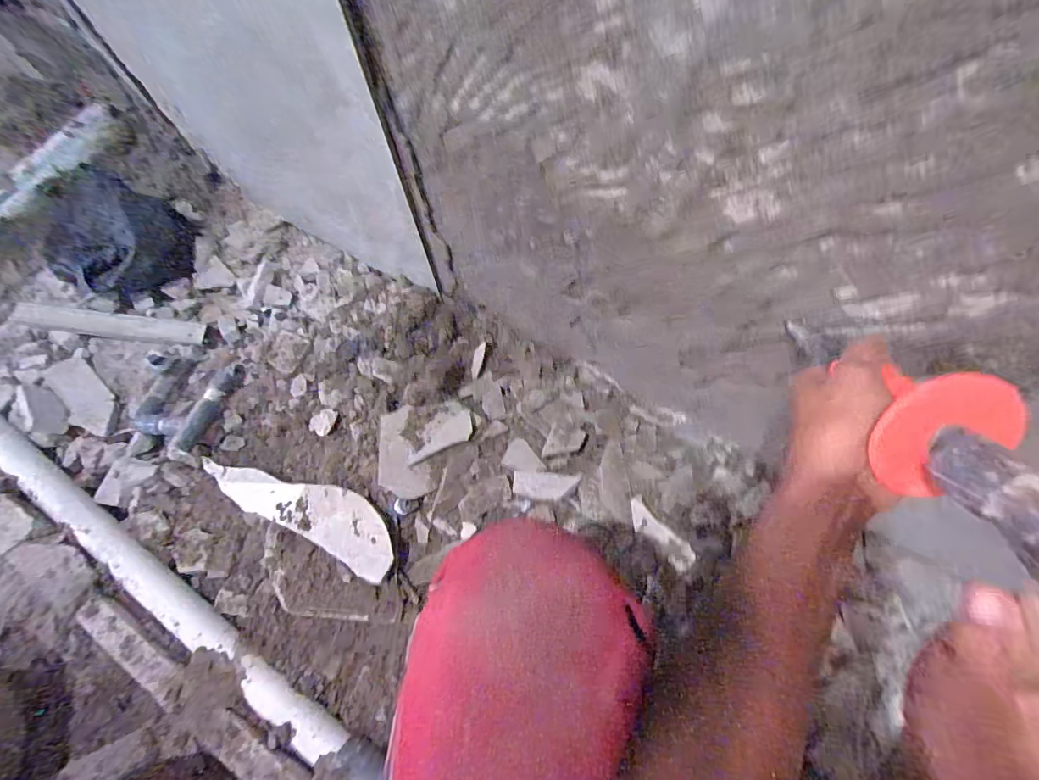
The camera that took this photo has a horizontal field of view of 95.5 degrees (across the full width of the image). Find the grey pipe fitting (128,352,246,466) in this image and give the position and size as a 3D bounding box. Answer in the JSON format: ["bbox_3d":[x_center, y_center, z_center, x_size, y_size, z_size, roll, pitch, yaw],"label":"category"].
[{"bbox_3d":[-0.520,0.024,0.725,0.129,0.044,0.165,9,68,6],"label":"grey pipe fitting"}]

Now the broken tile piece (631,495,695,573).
[{"bbox_3d":[0.180,0.186,0.607,0.031,0.013,0.103,-41,72,-13],"label":"broken tile piece"}]

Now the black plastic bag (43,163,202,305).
[{"bbox_3d":[-0.703,-0.265,0.821,0.248,0.093,0.211,34,73,15],"label":"black plastic bag"}]

